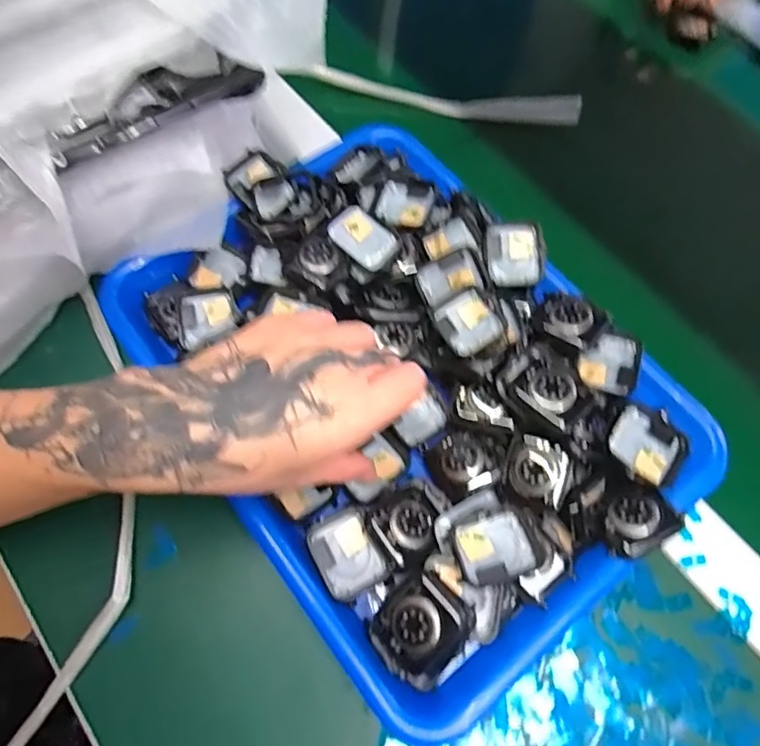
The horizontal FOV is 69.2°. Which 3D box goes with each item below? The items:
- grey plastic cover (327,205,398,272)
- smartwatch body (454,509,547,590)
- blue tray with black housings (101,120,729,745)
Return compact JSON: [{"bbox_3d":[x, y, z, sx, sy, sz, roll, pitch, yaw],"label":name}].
[{"bbox_3d":[-0.010,-0.085,0.353,0.042,0.017,0.032,40,71,14],"label":"grey plastic cover"},{"bbox_3d":[0.064,0.092,0.292,0.046,0.008,0.035,-11,67,-7],"label":"smartwatch body"},{"bbox_3d":[0.010,0.002,0.344,0.243,0.062,0.330,-35,73,-16],"label":"blue tray with black housings"}]

